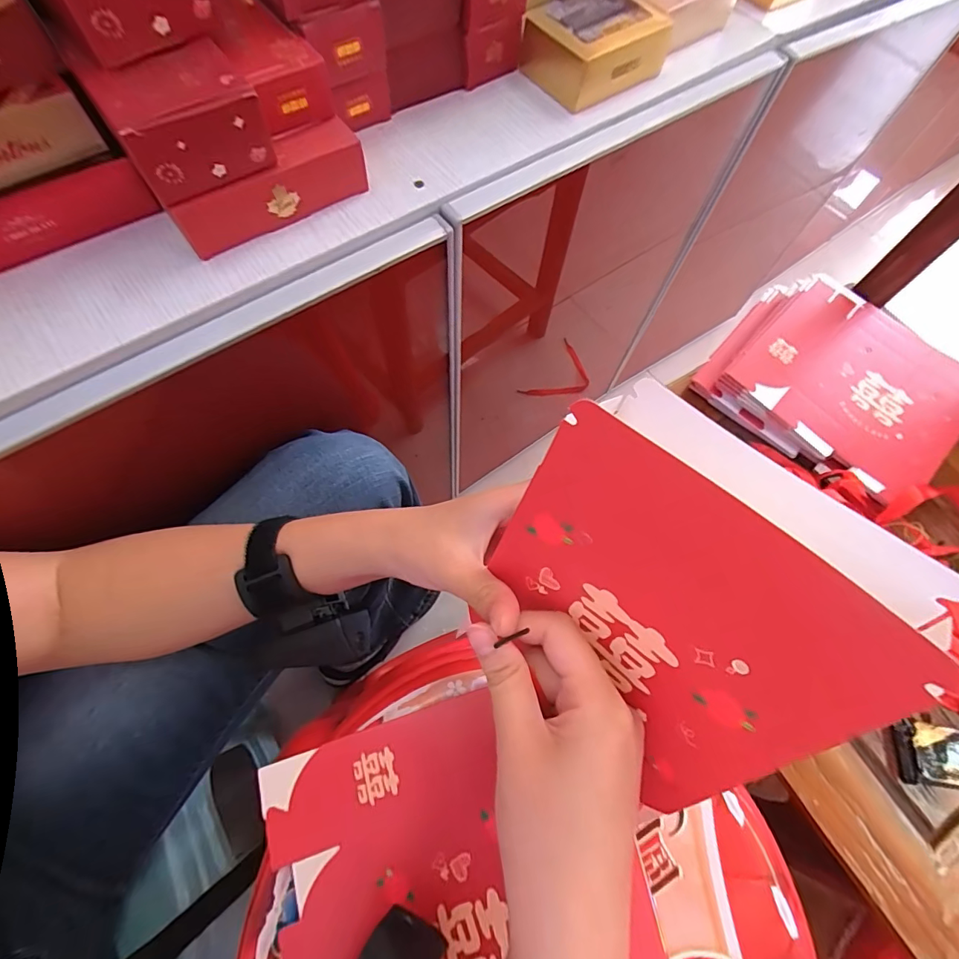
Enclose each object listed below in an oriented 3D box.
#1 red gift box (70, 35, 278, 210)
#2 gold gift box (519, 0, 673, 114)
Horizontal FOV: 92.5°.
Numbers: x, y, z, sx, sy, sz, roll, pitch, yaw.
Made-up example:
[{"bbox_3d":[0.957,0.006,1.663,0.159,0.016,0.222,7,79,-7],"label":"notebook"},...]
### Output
[{"bbox_3d":[-0.158,-0.192,0.249,0.068,0.042,0.050,-33,72,-15],"label":"red gift box"},{"bbox_3d":[0.094,-0.353,0.372,0.098,0.042,0.069,-30,72,-14],"label":"gold gift box"}]

